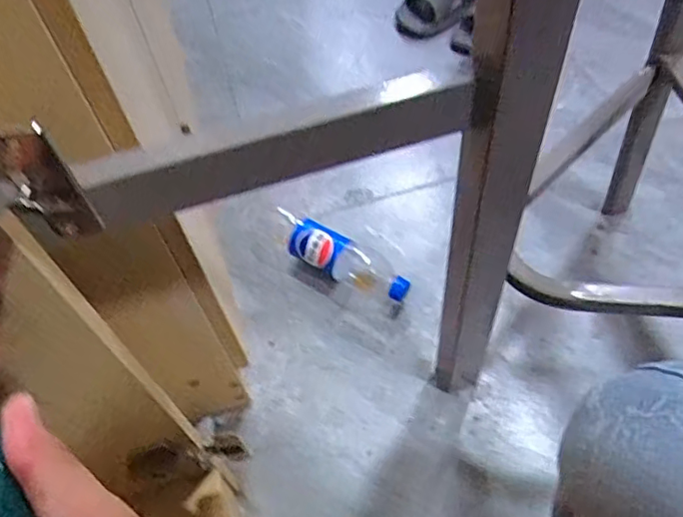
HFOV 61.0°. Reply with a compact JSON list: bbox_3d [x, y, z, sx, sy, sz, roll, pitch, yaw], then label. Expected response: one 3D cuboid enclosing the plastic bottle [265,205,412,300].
[{"bbox_3d":[-0.019,-0.011,0.786,0.210,0.062,0.059,23,60,20],"label":"plastic bottle"}]

